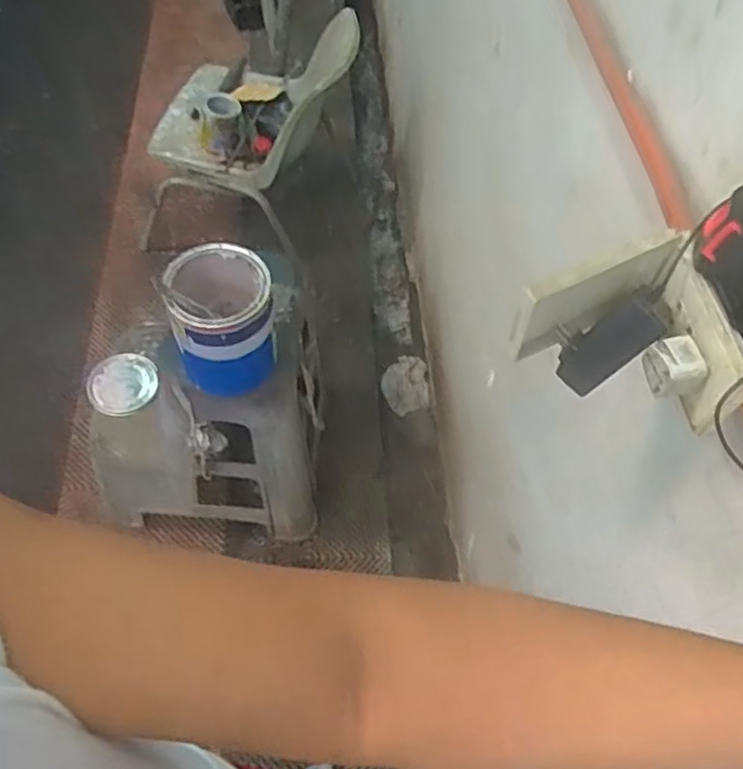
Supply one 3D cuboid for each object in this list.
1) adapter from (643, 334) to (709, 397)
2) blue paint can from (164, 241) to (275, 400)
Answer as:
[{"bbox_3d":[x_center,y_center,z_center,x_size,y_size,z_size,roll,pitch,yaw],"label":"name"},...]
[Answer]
[{"bbox_3d":[0.220,-0.013,0.503,0.032,0.030,0.032,-7,58,-8],"label":"adapter"},{"bbox_3d":[-0.246,-0.109,1.154,0.159,0.219,0.183,-10,58,-10],"label":"blue paint can"}]

